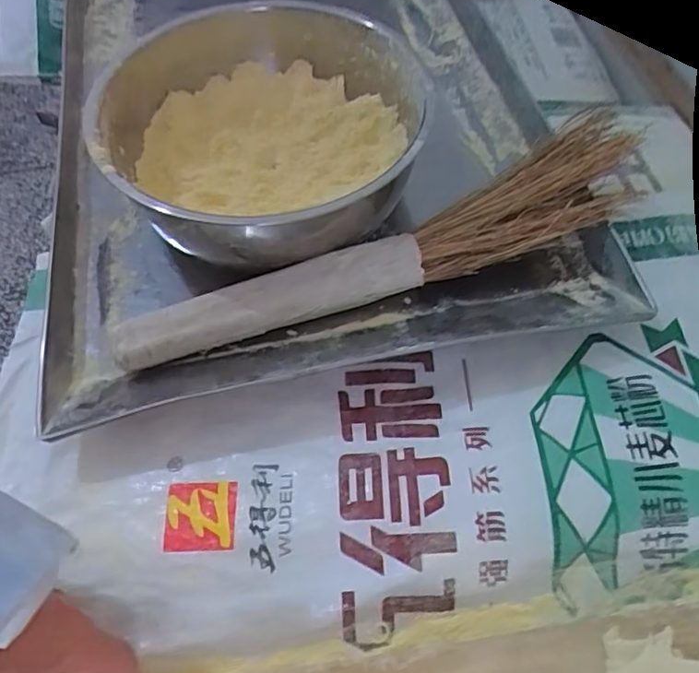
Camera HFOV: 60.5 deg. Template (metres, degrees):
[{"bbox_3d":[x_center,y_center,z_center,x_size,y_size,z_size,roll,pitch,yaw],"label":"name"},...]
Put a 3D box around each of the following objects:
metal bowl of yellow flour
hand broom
[{"bbox_3d":[-0.062,-0.159,0.479,0.244,0.091,0.260,-3,55,4],"label":"metal bowl of yellow flour"},{"bbox_3d":[0.026,-0.062,0.441,0.403,0.062,0.080,-19,56,-8],"label":"hand broom"}]

